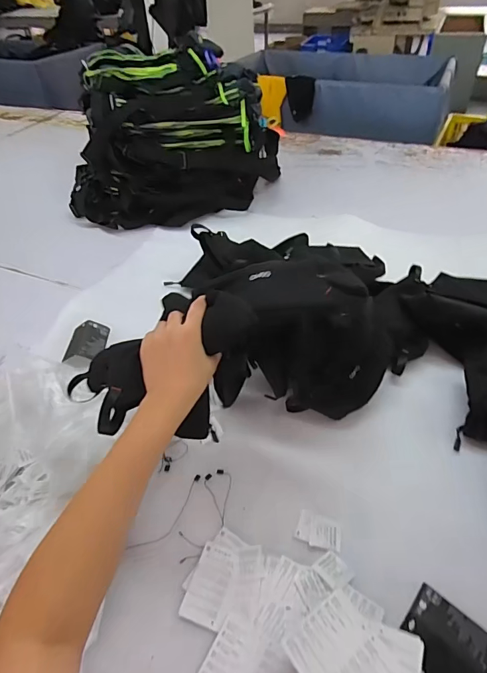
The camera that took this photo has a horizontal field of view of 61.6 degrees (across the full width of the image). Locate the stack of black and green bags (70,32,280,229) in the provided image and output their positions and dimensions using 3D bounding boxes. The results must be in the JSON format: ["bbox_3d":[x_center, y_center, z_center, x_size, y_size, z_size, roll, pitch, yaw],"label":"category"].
[{"bbox_3d":[-0.239,-0.614,1.239,0.580,0.384,0.439,13,46,16],"label":"stack of black and green bags"}]

